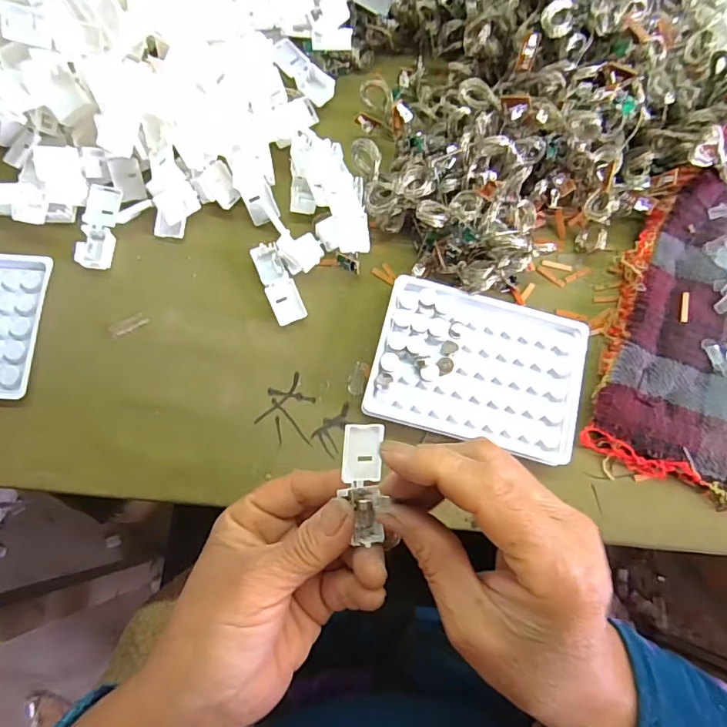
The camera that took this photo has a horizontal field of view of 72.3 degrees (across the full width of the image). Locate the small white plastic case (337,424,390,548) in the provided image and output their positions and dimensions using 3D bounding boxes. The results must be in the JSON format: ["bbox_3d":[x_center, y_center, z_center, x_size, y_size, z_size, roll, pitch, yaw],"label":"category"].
[{"bbox_3d":[-0.002,0.056,0.237,0.021,0.012,0.054,-1,89,-33],"label":"small white plastic case"}]

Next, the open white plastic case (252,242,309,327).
[{"bbox_3d":[-0.056,-0.053,0.330,0.020,0.010,0.056,-23,78,-9],"label":"open white plastic case"}]

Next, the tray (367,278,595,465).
[{"bbox_3d":[0.074,0.002,0.316,0.130,0.013,0.094,15,75,0],"label":"tray"}]

